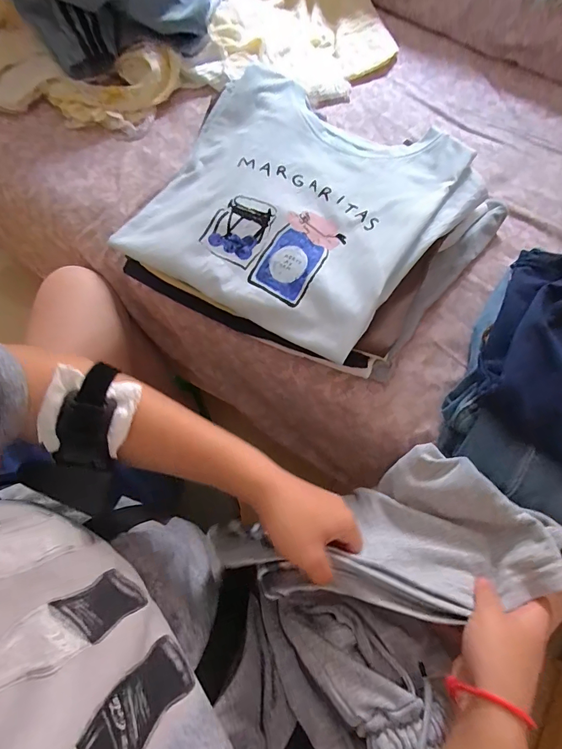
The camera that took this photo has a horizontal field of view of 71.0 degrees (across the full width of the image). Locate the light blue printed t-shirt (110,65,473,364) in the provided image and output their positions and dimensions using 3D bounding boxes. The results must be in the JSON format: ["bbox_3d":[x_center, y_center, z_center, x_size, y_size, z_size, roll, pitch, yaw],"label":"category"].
[{"bbox_3d":[0.020,-0.210,0.472,0.325,0.029,0.318,28,73,10],"label":"light blue printed t-shirt"}]

